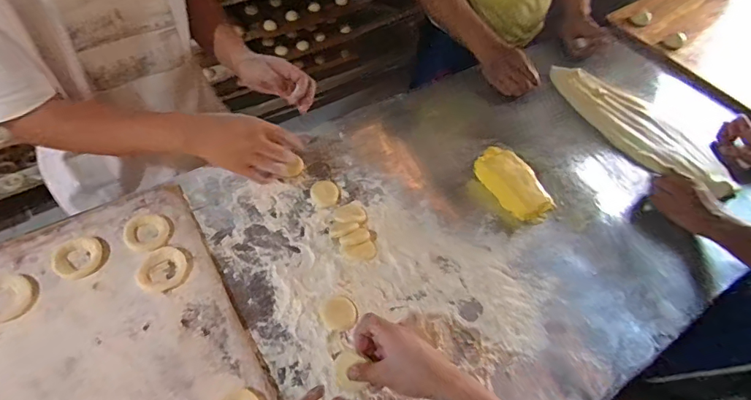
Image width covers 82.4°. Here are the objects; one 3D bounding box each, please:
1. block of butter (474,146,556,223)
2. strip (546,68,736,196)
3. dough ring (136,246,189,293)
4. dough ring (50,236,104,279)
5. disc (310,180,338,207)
[{"bbox_3d":[0.247,-0.034,0.768,0.079,0.038,0.160,-26,61,-24],"label":"block of butter"},{"bbox_3d":[0.541,-0.159,0.894,0.150,0.032,0.396,-19,59,-19],"label":"strip"},{"bbox_3d":[-0.302,0.098,0.609,0.065,0.009,0.062,3,55,-5],"label":"dough ring"},{"bbox_3d":[-0.419,0.082,0.605,0.062,0.007,0.064,3,55,-5],"label":"dough ring"},{"bbox_3d":[-0.086,-0.011,0.730,0.045,0.008,0.051,-8,56,-12],"label":"disc"}]

